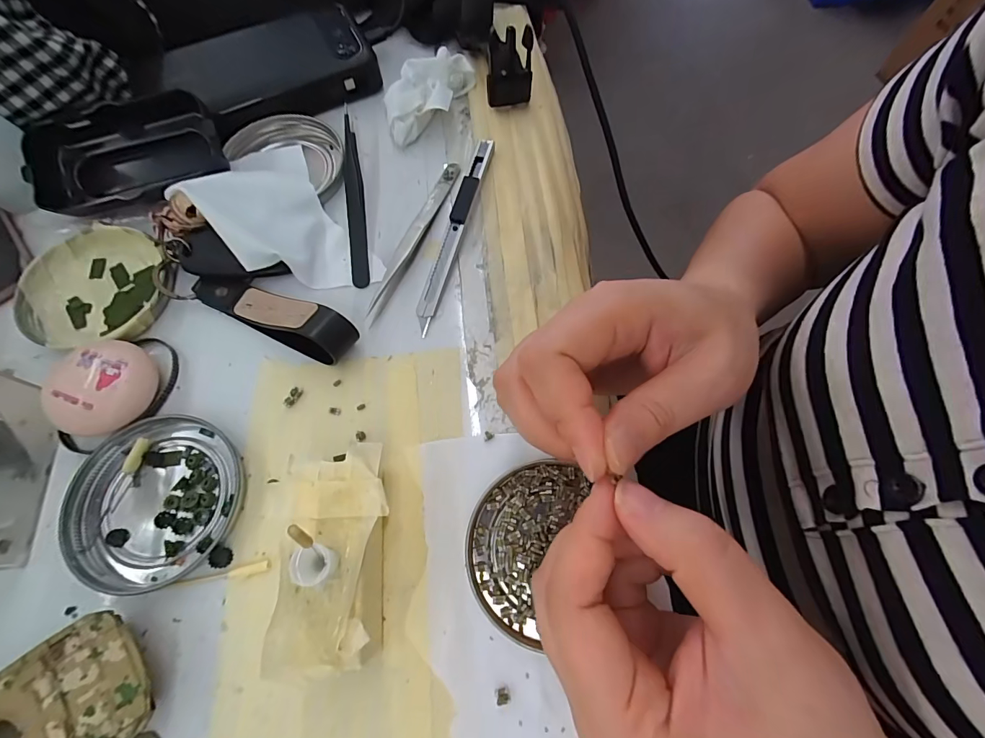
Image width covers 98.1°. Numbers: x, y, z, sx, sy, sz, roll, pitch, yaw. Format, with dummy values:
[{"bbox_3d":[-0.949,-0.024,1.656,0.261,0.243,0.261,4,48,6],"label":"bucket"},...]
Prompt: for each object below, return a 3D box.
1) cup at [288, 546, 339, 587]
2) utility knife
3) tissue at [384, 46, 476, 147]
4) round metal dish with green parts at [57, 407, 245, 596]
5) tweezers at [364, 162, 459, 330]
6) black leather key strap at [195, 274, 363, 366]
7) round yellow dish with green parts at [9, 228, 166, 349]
[{"bbox_3d":[-0.067,0.074,0.163,0.013,0.017,0.014,0,69,0],"label":"cup"},{"bbox_3d":[-0.023,-0.085,0.260,0.010,0.012,0.134,15,70,6],"label":"utility knife"},{"bbox_3d":[-0.045,-0.188,0.295,0.041,0.022,0.078,29,72,10],"label":"tissue"},{"bbox_3d":[-0.165,0.062,0.206,0.082,0.008,0.078,0,69,0],"label":"round metal dish with green parts"},{"bbox_3d":[-0.047,-0.083,0.262,0.011,0.008,0.122,20,70,7],"label":"tweezers"},{"bbox_3d":[-0.121,-0.033,0.233,0.102,0.025,0.023,25,71,9],"label":"black leather key strap"},{"bbox_3d":[-0.233,-0.048,0.248,0.086,0.012,0.072,-6,69,-2],"label":"round yellow dish with green parts"}]

